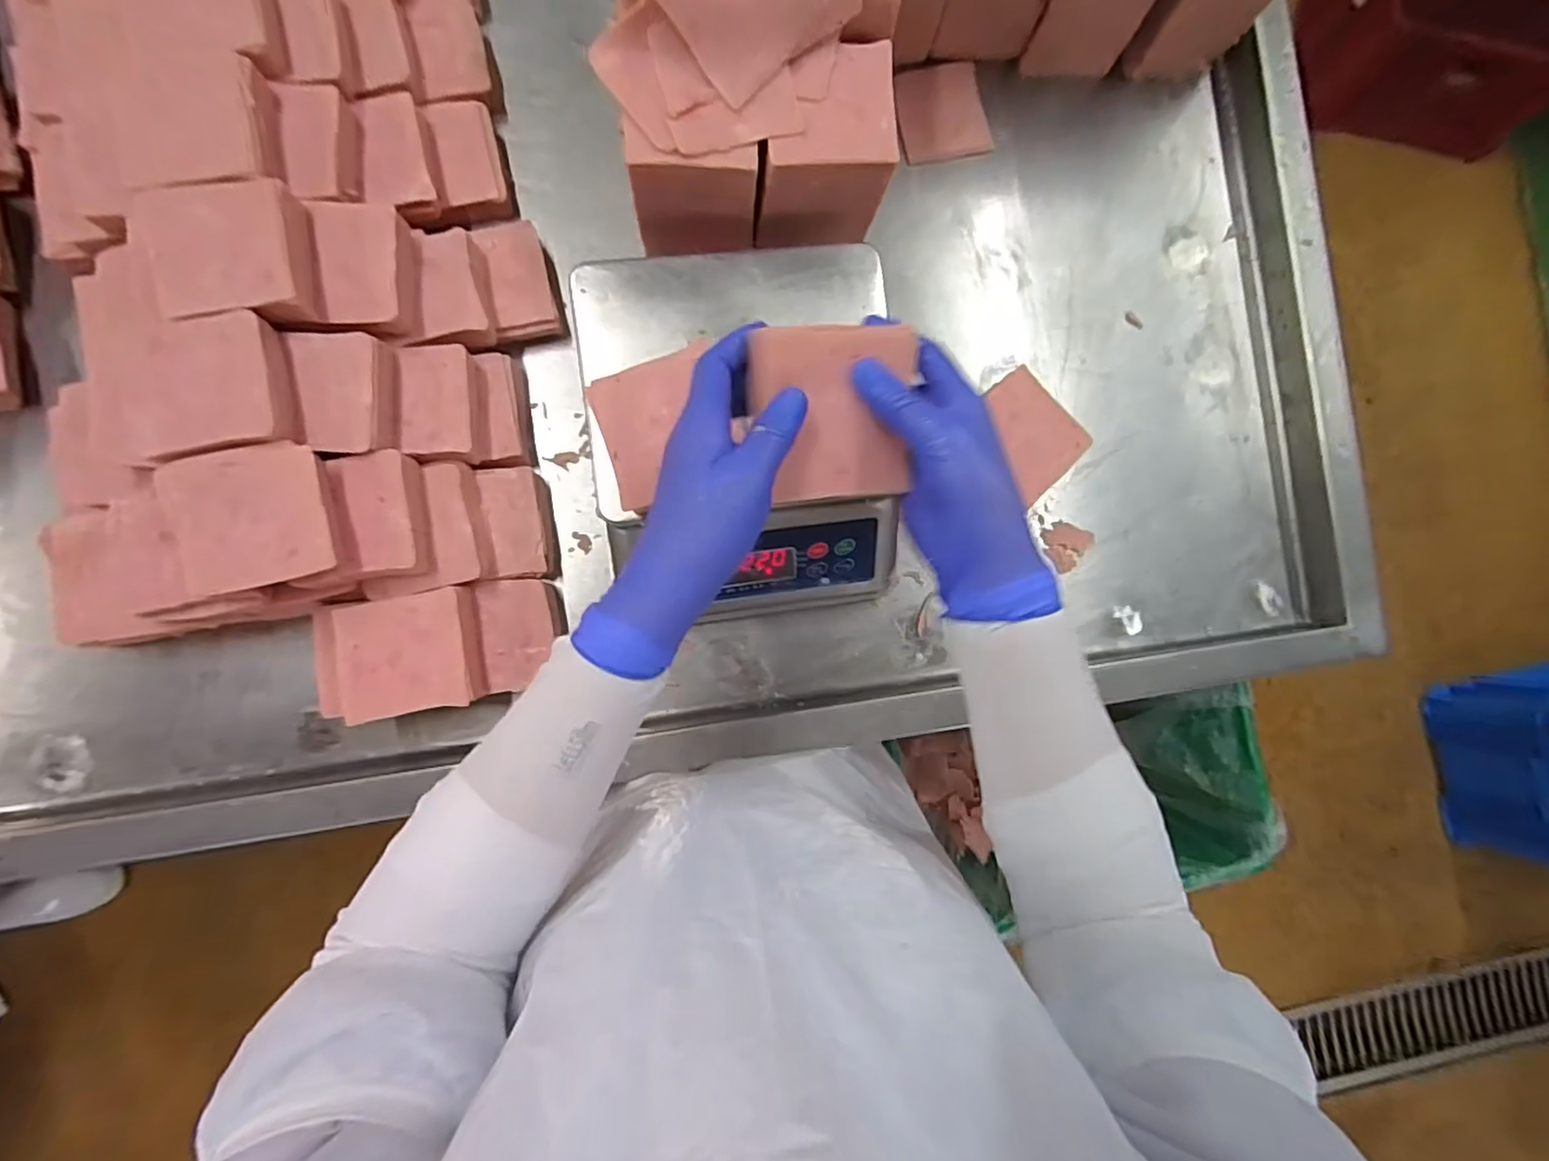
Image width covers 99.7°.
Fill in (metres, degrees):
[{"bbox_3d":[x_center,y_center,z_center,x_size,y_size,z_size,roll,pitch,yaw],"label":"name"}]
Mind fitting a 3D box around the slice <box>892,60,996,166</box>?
[{"bbox_3d":[0.160,-0.445,0.622,0.084,0.006,0.091,-10,88,-6],"label":"slice"}]

